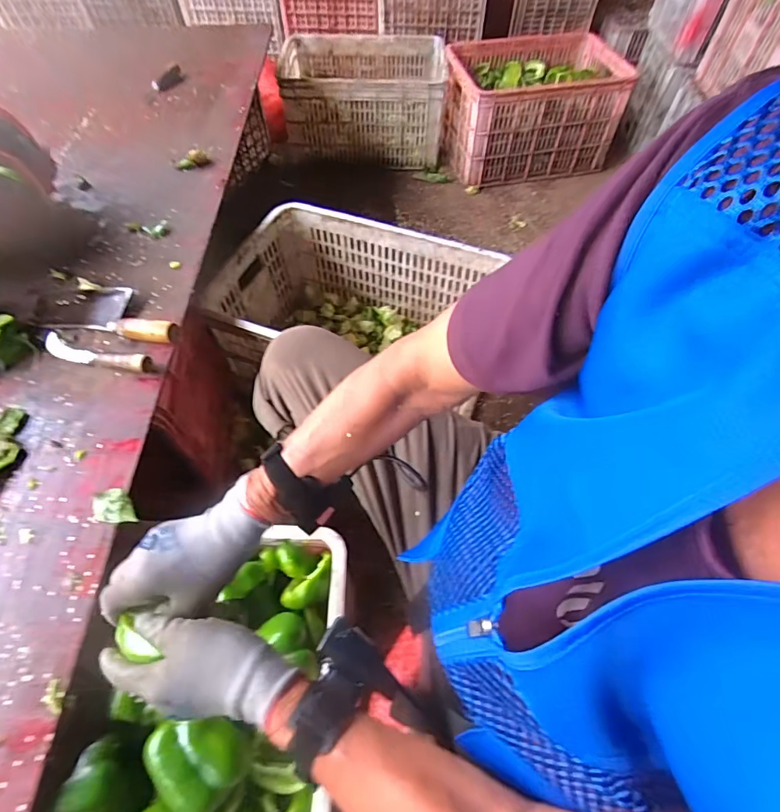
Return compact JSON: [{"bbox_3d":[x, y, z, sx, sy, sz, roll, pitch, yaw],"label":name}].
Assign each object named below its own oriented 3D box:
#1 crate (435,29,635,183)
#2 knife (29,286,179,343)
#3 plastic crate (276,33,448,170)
[{"bbox_3d":[0.449,-0.936,1.440,0.561,0.276,0.326,-12,56,-10],"label":"crate"},{"bbox_3d":[-0.429,-0.150,0.690,0.242,0.035,0.090,9,55,5],"label":"knife"},{"bbox_3d":[-0.089,-0.992,1.479,0.504,0.254,0.322,1,55,-1],"label":"plastic crate"}]

